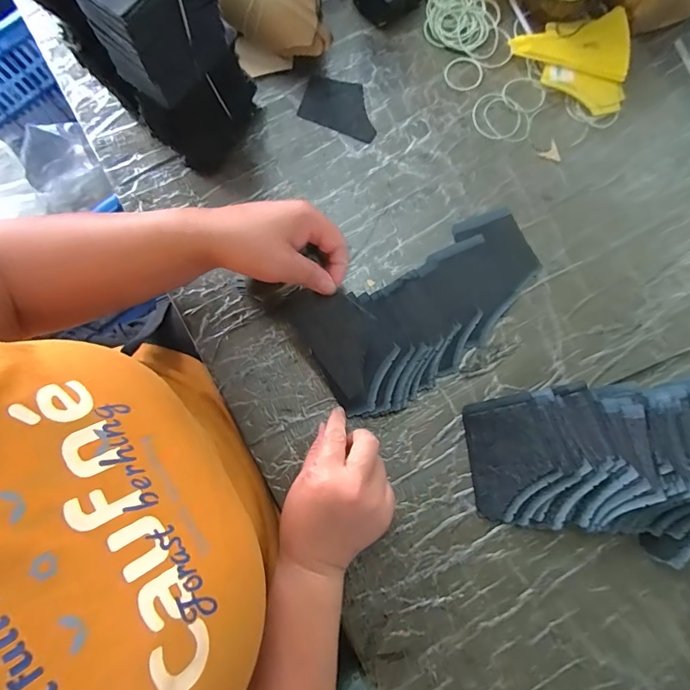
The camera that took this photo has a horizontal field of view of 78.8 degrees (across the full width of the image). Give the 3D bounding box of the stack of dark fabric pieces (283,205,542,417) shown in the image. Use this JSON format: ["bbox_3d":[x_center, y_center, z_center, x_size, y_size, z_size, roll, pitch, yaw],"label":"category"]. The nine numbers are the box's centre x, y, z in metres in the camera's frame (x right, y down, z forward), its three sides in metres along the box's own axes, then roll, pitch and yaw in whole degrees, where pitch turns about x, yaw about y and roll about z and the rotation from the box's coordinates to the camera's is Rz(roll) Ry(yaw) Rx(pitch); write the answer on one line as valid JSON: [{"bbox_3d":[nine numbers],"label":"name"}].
[{"bbox_3d":[0.082,-0.040,0.418,0.242,0.023,0.134,-32,79,-7],"label":"stack of dark fabric pieces"}]

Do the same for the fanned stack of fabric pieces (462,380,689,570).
[{"bbox_3d":[0.321,0.119,0.354,0.418,0.065,0.204,23,82,6],"label":"fanned stack of fabric pieces"}]

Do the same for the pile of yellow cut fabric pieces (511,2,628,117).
[{"bbox_3d":[0.251,-0.306,0.459,0.118,0.021,0.109,-6,80,1],"label":"pile of yellow cut fabric pieces"}]

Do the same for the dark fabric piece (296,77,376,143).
[{"bbox_3d":[-0.002,-0.268,0.473,0.091,0.004,0.062,23,82,6],"label":"dark fabric piece"}]

